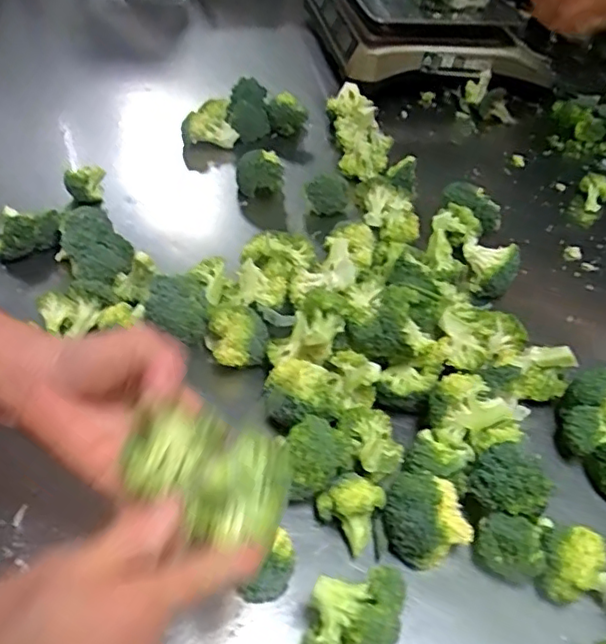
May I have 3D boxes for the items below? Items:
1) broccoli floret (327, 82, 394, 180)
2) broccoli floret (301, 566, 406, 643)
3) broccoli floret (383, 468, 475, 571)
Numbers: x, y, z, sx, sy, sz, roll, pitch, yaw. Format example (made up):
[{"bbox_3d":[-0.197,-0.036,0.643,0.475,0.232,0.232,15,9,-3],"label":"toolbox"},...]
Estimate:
[{"bbox_3d":[0.075,-0.244,0.779,0.068,0.045,0.170,-2,48,-8],"label":"broccoli floret"},{"bbox_3d":[0.030,0.185,0.376,0.057,0.054,0.054,9,47,1],"label":"broccoli floret"},{"bbox_3d":[0.087,0.139,0.430,0.061,0.046,0.054,32,52,21],"label":"broccoli floret"}]

